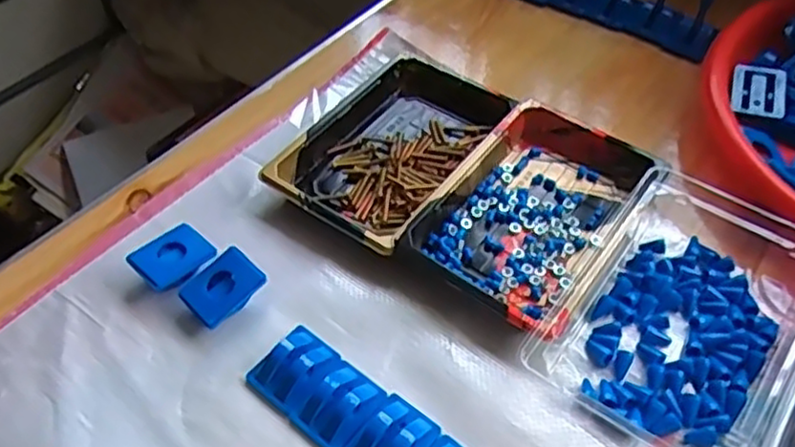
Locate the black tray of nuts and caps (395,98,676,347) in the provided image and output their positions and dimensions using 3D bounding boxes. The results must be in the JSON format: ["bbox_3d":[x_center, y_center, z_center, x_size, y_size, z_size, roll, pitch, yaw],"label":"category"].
[{"bbox_3d":[0.087,-0.010,0.438,0.108,0.029,0.160,29,57,24],"label":"black tray of nuts and caps"}]

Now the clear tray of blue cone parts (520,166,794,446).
[{"bbox_3d":[0.168,0.042,0.392,0.121,0.029,0.175,28,57,23],"label":"clear tray of blue cone parts"}]

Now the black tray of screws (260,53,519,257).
[{"bbox_3d":[-0.002,-0.055,0.482,0.110,0.021,0.162,29,57,24],"label":"black tray of screws"}]

